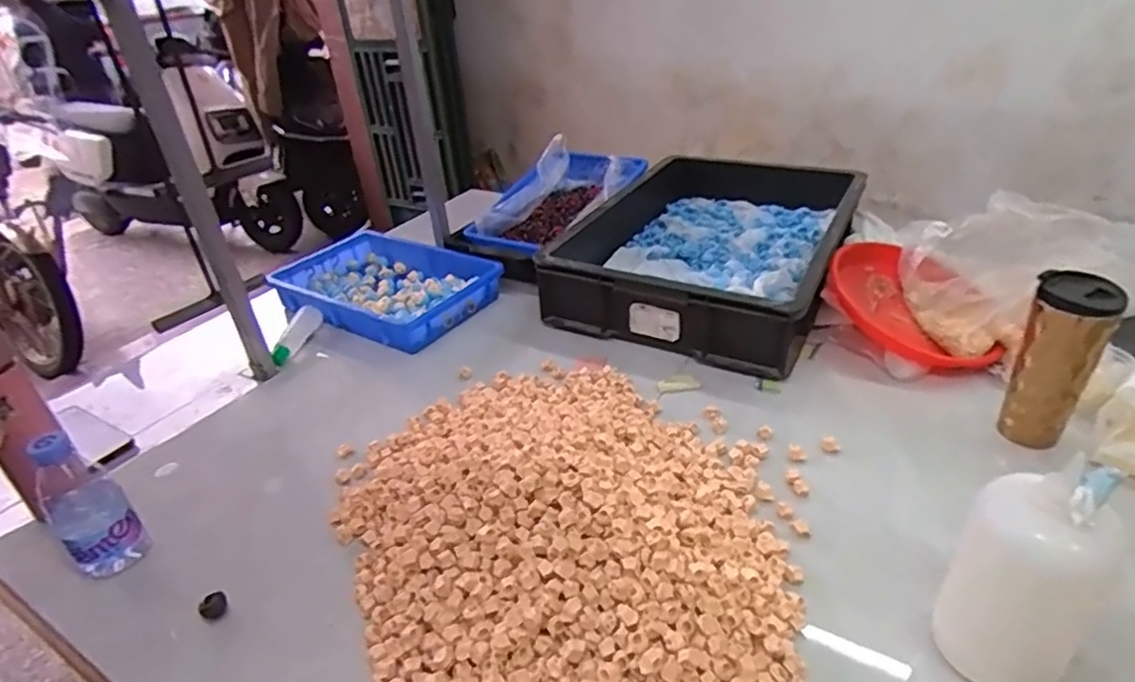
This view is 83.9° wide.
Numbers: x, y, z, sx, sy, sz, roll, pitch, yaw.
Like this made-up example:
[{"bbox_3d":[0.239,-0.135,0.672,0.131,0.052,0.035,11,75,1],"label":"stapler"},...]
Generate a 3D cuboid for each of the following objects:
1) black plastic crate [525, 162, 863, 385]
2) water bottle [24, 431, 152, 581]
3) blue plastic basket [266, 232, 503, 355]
[{"bbox_3d":[0.271,-0.192,1.127,0.407,0.105,0.599,14,38,26],"label":"black plastic crate"},{"bbox_3d":[-0.489,0.164,0.637,0.053,0.165,0.063,23,42,36],"label":"water bottle"},{"bbox_3d":[-0.322,-0.090,1.125,0.354,0.073,0.263,18,39,30],"label":"blue plastic basket"}]

